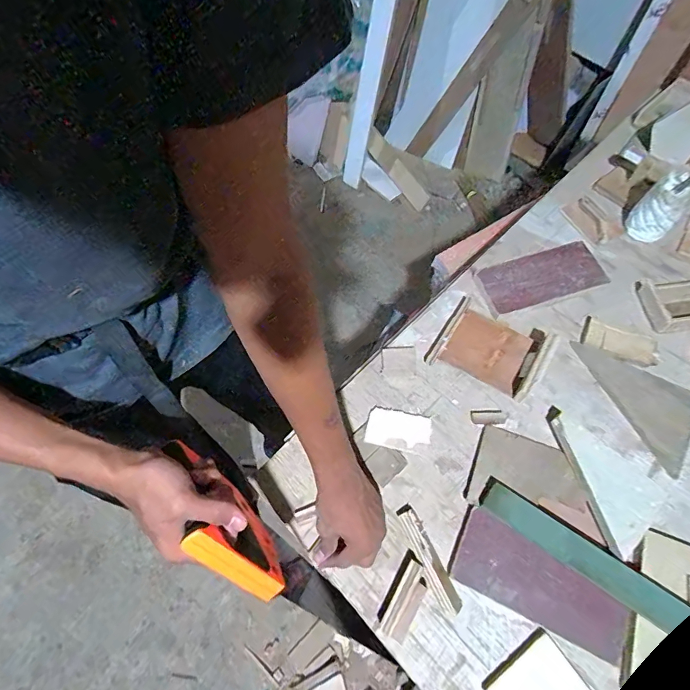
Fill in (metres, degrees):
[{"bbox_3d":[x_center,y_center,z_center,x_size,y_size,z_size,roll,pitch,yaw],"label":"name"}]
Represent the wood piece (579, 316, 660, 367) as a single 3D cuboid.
[{"bbox_3d":[0.416,-0.003,0.616,0.106,0.016,0.054,25,67,15],"label":"wood piece"}]

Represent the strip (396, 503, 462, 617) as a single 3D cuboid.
[{"bbox_3d":[0.105,0.266,0.514,0.027,0.023,0.130,-24,64,-9],"label":"strip"}]

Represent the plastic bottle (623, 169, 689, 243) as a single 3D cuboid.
[{"bbox_3d":[0.512,-0.227,0.665,0.060,0.108,0.066,-13,63,-3],"label":"plastic bottle"}]

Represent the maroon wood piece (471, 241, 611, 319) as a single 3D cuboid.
[{"bbox_3d":[0.326,-0.113,0.680,0.205,0.017,0.097,-16,63,-5],"label":"maroon wood piece"}]

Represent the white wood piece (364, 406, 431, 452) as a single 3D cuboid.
[{"bbox_3d":[0.076,0.123,0.594,0.088,0.007,0.057,12,64,9],"label":"white wood piece"}]

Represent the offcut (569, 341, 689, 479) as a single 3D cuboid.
[{"bbox_3d":[0.433,0.068,0.587,0.100,0.009,0.201,-21,64,-7],"label":"offcut"}]

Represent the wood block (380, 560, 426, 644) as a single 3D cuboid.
[{"bbox_3d":[0.073,0.307,0.494,0.031,0.018,0.082,27,68,16],"label":"wood block"}]

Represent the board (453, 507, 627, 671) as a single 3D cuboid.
[{"bbox_3d":[0.229,0.284,0.490,0.195,0.013,0.086,25,76,16],"label":"board"}]

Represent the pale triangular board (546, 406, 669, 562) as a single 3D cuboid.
[{"bbox_3d":[0.344,0.161,0.528,0.093,0.024,0.182,-12,63,-3],"label":"pale triangular board"}]

